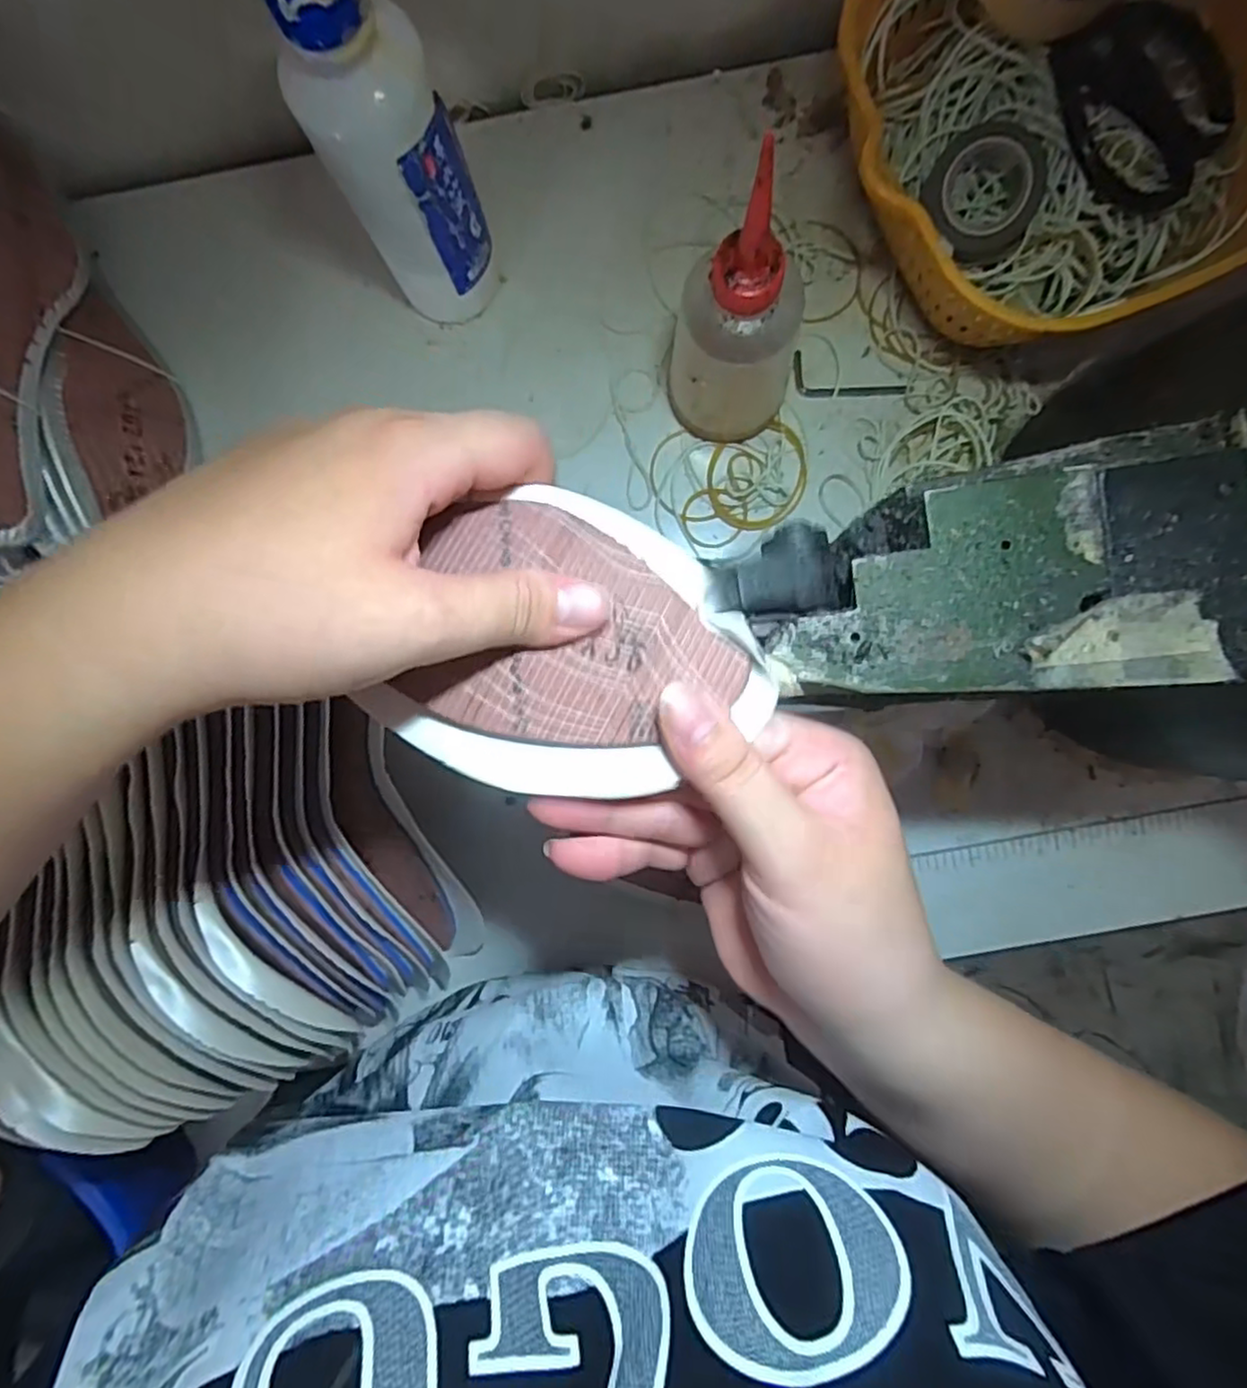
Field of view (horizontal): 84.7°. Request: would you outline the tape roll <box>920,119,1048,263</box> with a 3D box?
[{"bbox_3d":[0.178,-0.248,0.340,0.054,0.026,0.055,9,122,14],"label":"tape roll"}]

